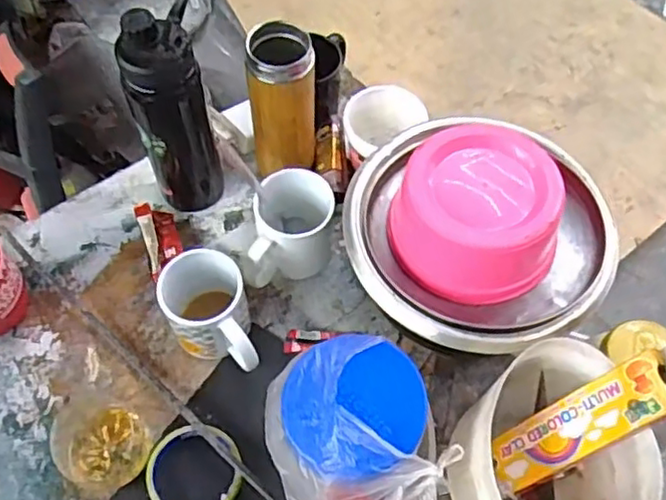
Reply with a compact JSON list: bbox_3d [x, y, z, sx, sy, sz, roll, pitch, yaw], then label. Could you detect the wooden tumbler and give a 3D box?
[{"bbox_3d":[-0.050,-0.148,0.697,0.070,0.169,0.069,-6,61,-3],"label":"wooden tumbler"}]

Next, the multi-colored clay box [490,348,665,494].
[{"bbox_3d":[0.198,0.144,0.536,0.014,0.168,0.048,5,50,-46],"label":"multi-colored clay box"}]

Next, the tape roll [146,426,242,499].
[{"bbox_3d":[-0.129,0.207,0.612,0.086,0.019,0.086,1,61,-1],"label":"tape roll"}]

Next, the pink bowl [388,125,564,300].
[{"bbox_3d":[0.135,-0.033,0.609,0.141,0.093,0.141,0,61,0],"label":"pink bowl"}]

